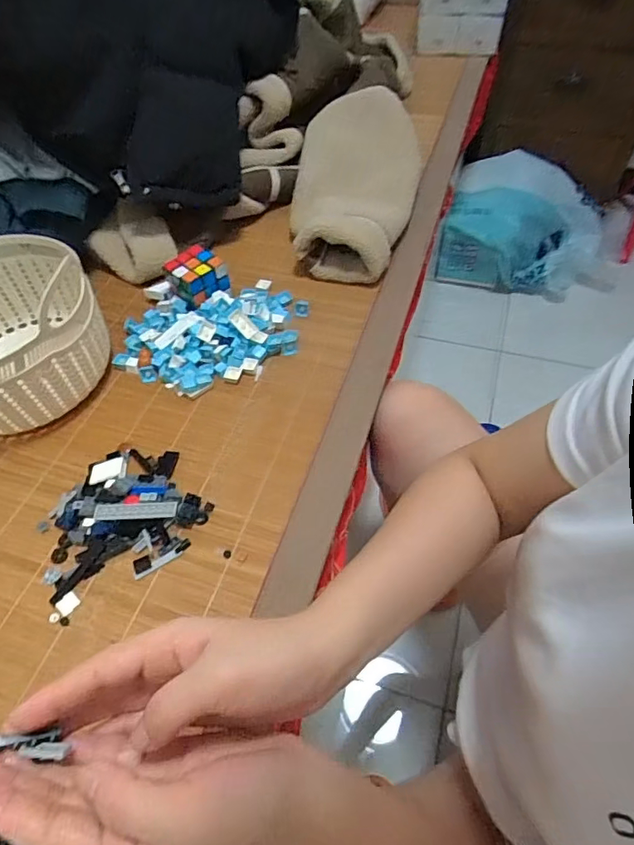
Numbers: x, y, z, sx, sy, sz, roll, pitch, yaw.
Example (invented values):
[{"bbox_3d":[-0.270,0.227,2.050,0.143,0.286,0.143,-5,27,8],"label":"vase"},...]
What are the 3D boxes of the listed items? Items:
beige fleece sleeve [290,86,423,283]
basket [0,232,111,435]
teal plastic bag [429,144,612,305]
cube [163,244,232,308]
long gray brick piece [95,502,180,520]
[{"bbox_3d":[0.060,-0.369,0.763,0.176,0.093,0.371,9,55,9],"label":"beige fleece sleeve"},{"bbox_3d":[-0.355,-0.100,0.569,0.197,0.134,0.216,-35,60,-20],"label":"basket"},{"bbox_3d":[0.556,-0.523,1.329,0.431,0.193,0.323,10,55,10],"label":"teal plastic bag"},{"bbox_3d":[-0.155,-0.188,0.665,0.063,0.060,0.064,-37,61,-21],"label":"cube"},{"bbox_3d":[-0.177,0.087,0.491,0.078,0.007,0.017,-3,54,1],"label":"long gray brick piece"}]

